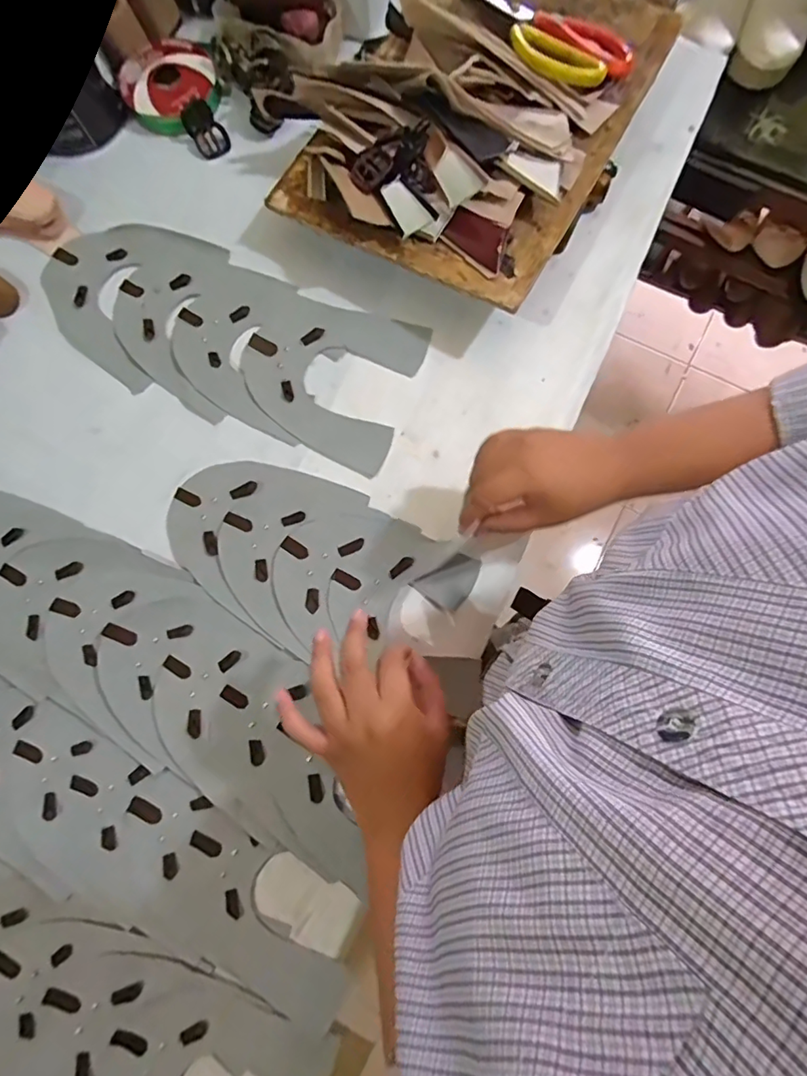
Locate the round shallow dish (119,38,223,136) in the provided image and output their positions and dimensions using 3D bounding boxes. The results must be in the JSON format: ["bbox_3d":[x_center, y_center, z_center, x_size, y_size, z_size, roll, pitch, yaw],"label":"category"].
[{"bbox_3d":[-0.244,-0.474,0.549,0.097,0.020,0.097,32,82,7],"label":"round shallow dish"}]

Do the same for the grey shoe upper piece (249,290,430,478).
[{"bbox_3d":[-0.072,-0.155,0.499,0.157,0.007,0.151,20,81,5],"label":"grey shoe upper piece"}]

